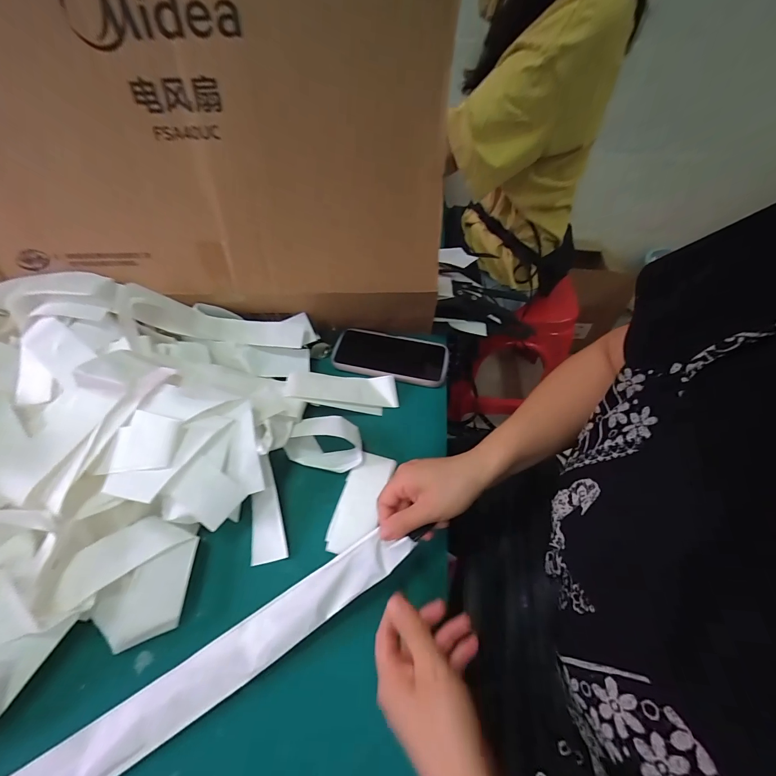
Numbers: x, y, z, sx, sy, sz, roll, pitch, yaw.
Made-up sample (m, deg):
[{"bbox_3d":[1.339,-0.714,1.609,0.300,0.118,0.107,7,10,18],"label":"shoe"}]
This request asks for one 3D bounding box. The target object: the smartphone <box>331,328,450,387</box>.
[{"bbox_3d":[0.005,-0.052,0.516,0.167,0.007,0.084,10,54,7],"label":"smartphone"}]

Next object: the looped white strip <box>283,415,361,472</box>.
[{"bbox_3d":[-0.076,0.066,0.418,0.093,0.023,0.060,12,55,8],"label":"looped white strip"}]

